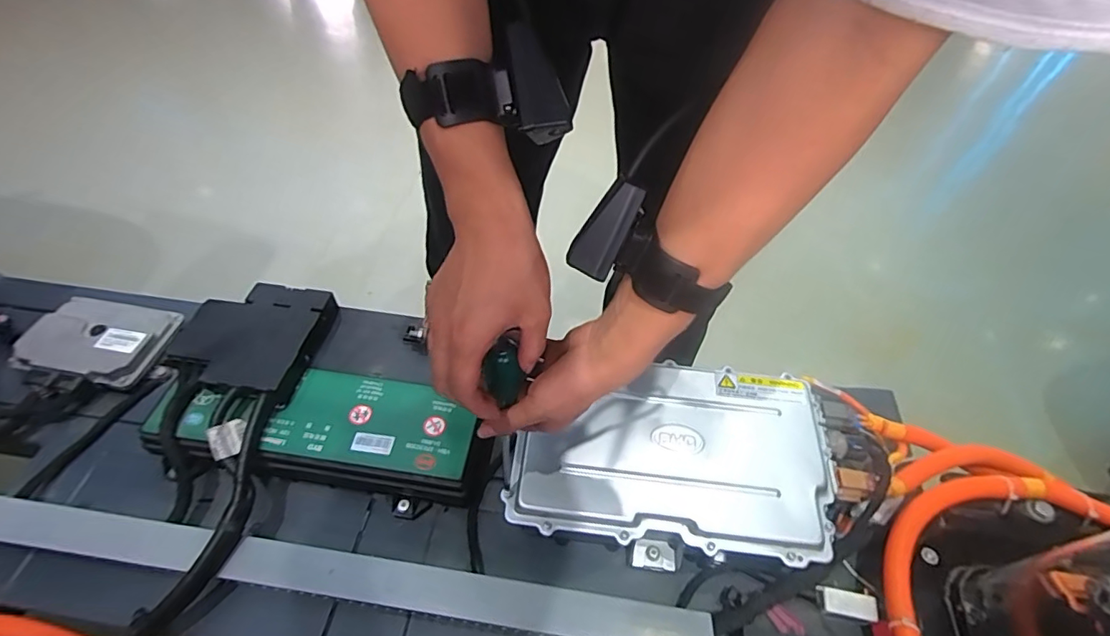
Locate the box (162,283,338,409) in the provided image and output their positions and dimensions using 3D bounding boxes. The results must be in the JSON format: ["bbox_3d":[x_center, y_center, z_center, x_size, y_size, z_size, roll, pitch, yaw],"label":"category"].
[{"bbox_3d":[-0.352,0.019,0.607,0.142,0.034,0.143,12,53,6],"label":"box"}]

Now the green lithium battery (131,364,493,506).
[{"bbox_3d":[-0.259,0.127,0.592,0.356,0.075,0.120,6,52,2],"label":"green lithium battery"}]

